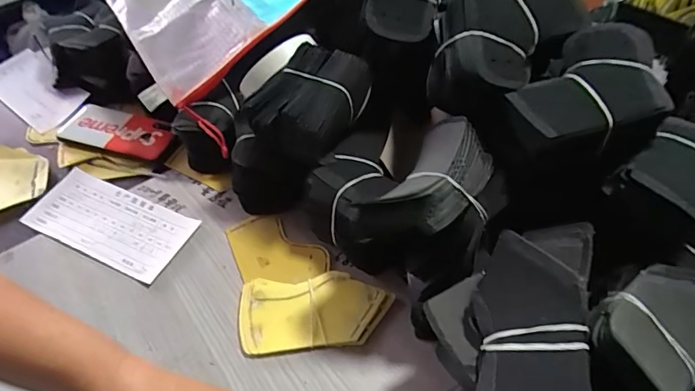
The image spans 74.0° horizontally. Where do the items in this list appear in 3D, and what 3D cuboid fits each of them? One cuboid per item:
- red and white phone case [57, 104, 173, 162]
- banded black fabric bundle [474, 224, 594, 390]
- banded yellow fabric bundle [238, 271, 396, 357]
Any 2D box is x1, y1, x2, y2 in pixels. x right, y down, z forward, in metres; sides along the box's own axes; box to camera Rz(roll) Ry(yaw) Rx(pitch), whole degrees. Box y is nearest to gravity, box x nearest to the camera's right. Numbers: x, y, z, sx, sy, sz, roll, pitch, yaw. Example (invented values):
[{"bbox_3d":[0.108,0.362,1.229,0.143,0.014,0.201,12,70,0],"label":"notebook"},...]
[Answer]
[{"bbox_3d":[-0.334,-0.093,0.657,0.169,0.017,0.073,13,60,9],"label":"red and white phone case"},{"bbox_3d":[0.125,0.100,0.326,0.085,0.040,0.160,-9,61,34],"label":"banded black fabric bundle"},{"bbox_3d":[-0.035,0.121,0.480,0.152,0.015,0.078,-4,50,-3],"label":"banded yellow fabric bundle"}]

